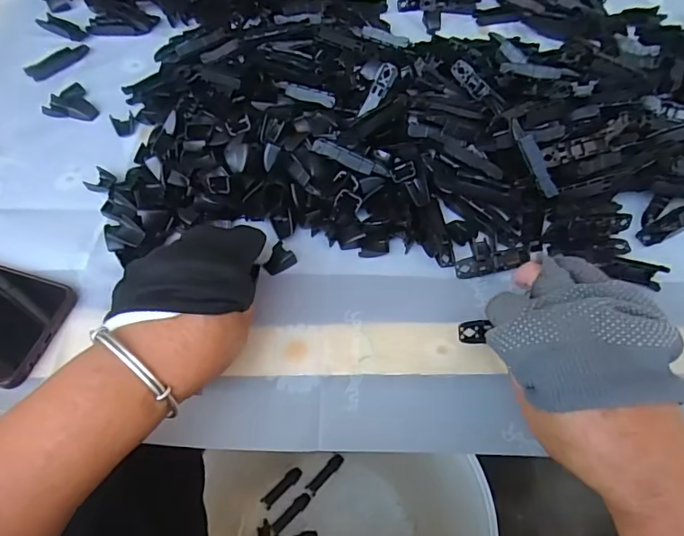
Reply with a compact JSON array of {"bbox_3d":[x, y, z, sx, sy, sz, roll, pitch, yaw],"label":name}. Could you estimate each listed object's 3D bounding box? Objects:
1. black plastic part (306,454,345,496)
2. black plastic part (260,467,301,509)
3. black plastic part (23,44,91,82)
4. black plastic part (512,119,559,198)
[{"bbox_3d":[-0.025,0.313,0.777,0.019,0.007,0.069,38,63,18],"label":"black plastic part"},{"bbox_3d":[-0.088,0.325,0.760,0.019,0.009,0.070,40,64,19],"label":"black plastic part"},{"bbox_3d":[-0.286,-0.210,0.518,0.024,0.007,0.065,33,63,19],"label":"black plastic part"},{"bbox_3d":[0.143,-0.081,0.380,0.012,0.008,0.063,-35,102,-20],"label":"black plastic part"}]

